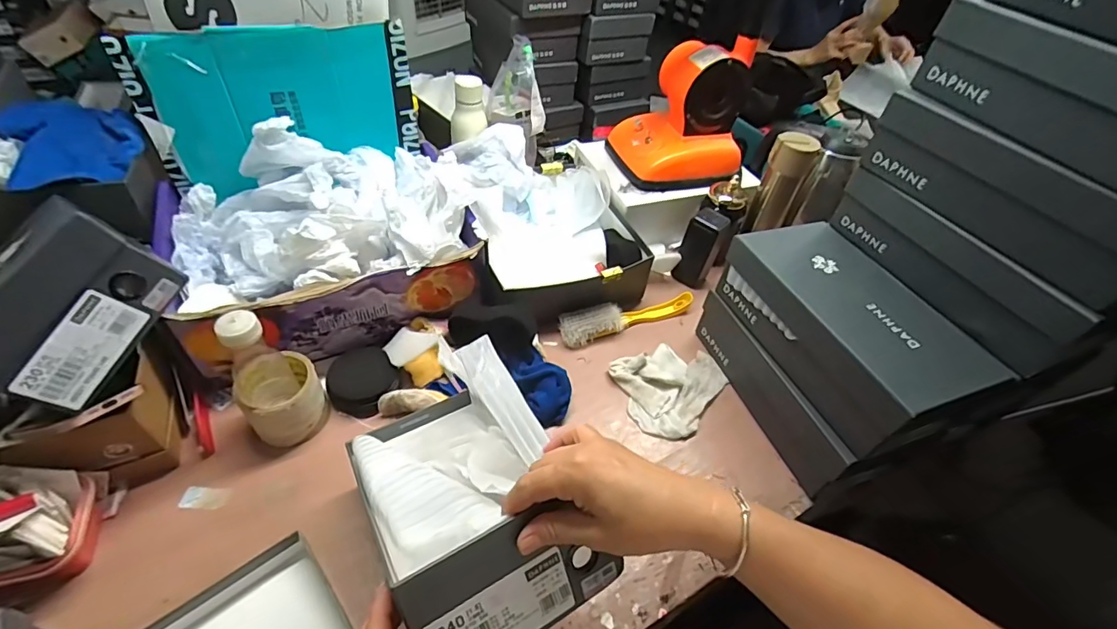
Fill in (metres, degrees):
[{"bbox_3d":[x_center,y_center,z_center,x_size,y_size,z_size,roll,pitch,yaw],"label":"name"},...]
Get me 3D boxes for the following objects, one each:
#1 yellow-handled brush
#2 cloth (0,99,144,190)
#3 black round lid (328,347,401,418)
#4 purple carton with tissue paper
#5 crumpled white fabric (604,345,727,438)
[{"bbox_3d":[0.114,0.004,0.806,0.230,0.039,0.051,-11,49,-17],"label":"yellow-handled brush"},{"bbox_3d":[-0.627,-0.225,0.648,0.135,0.029,0.140,-18,71,-35],"label":"cloth"},{"bbox_3d":[-0.262,0.090,0.670,0.085,0.033,0.088,4,47,-4],"label":"black round lid"},{"bbox_3d":[-0.337,-0.119,0.725,0.391,0.200,0.317,-21,53,-24],"label":"purple carton with tissue paper"},{"bbox_3d":[0.173,0.103,0.728,0.161,0.027,0.139,-15,51,-20],"label":"crumpled white fabric"}]

